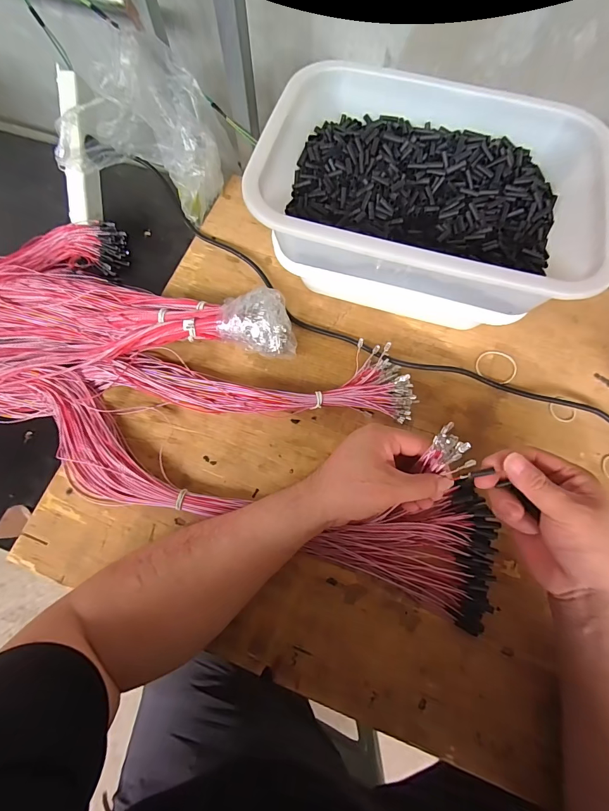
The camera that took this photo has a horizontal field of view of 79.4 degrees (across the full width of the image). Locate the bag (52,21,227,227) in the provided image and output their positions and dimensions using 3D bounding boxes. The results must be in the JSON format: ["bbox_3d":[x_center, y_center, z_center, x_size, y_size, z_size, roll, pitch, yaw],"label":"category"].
[{"bbox_3d":[-0.219,-0.362,0.476,0.206,0.141,0.125,21,73,8],"label":"bag"}]

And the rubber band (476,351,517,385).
[{"bbox_3d":[0.234,-0.048,0.446,0.048,0.004,0.042,21,73,8],"label":"rubber band"}]

